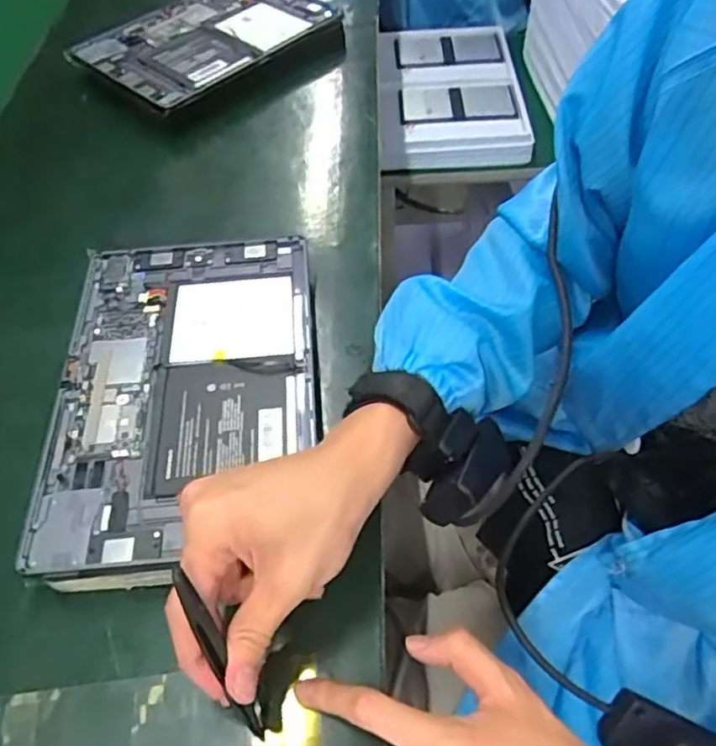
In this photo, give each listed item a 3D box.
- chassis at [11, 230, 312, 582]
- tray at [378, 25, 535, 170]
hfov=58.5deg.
[{"bbox_3d":[-0.112,0.008,0.431,0.165,0.029,0.255,-7,54,-1],"label":"chassis"},{"bbox_3d":[0.146,-0.446,1.009,0.210,0.046,0.325,-2,54,3],"label":"tray"}]

